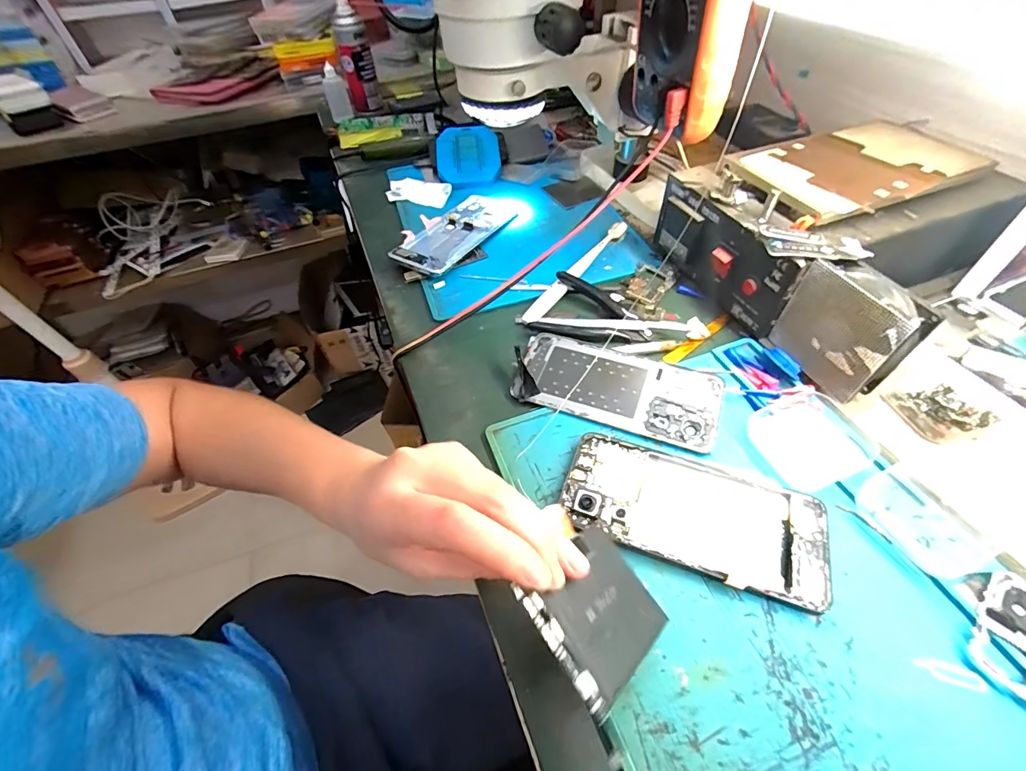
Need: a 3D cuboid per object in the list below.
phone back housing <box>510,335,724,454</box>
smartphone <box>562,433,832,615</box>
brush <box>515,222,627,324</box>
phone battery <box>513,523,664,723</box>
[{"bbox_3d":[0.079,0.002,0.352,0.161,0.008,0.070,16,53,17],"label":"phone back housing"},{"bbox_3d":[0.113,0.081,0.283,0.157,0.008,0.075,13,53,15],"label":"smartphone"},{"bbox_3d":[0.068,-0.122,0.458,0.021,0.013,0.187,30,59,26],"label":"brush"},{"bbox_3d":[0.044,0.113,0.224,0.082,0.006,0.061,-8,55,-52],"label":"phone battery"}]

